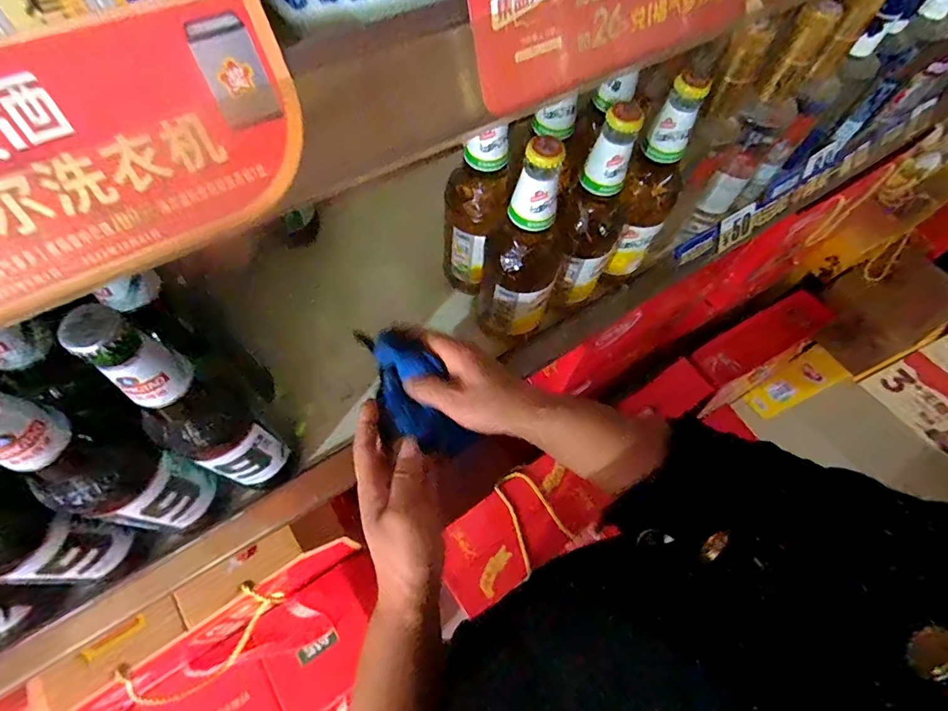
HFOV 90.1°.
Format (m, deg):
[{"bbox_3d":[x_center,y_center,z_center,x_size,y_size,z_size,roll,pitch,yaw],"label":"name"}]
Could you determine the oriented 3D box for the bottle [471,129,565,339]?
[{"bbox_3d":[0.045,-0.093,0.434,0.070,0.228,0.073,18,64,6],"label":"bottle"}]

